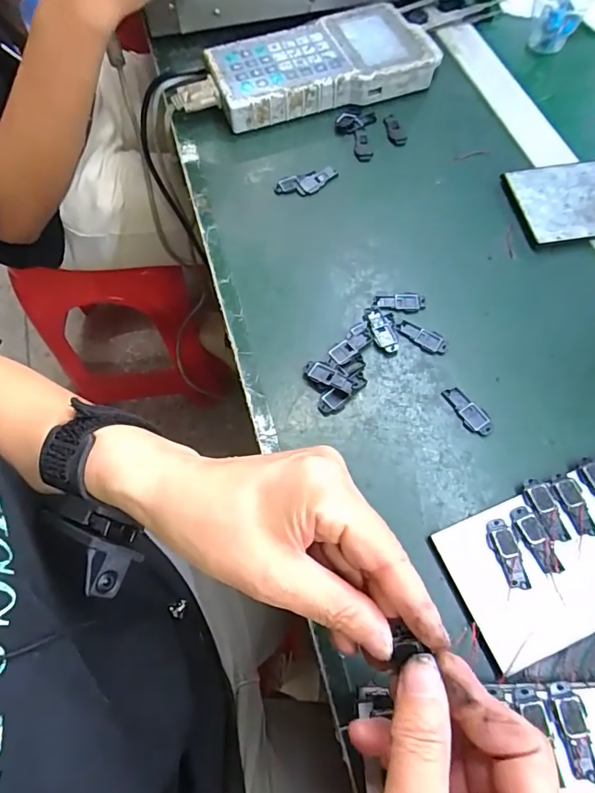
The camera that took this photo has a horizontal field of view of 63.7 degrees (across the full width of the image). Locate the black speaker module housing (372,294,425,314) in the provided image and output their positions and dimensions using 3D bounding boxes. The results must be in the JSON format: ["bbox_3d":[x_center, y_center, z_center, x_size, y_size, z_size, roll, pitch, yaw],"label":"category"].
[{"bbox_3d":[0.077,-0.071,0.365,0.040,0.004,0.017,2,65,3],"label":"black speaker module housing"}]

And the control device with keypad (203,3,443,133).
[{"bbox_3d":[0.028,-0.324,0.469,0.223,0.033,0.103,-21,66,-7],"label":"control device with keypad"}]

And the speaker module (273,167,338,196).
[{"bbox_3d":[0.008,-0.189,0.423,0.056,0.006,0.021,-14,65,-4],"label":"speaker module"}]

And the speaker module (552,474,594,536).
[{"bbox_3d":[0.169,0.065,0.290,0.014,0.004,0.037,-12,65,-3],"label":"speaker module"}]

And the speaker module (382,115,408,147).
[{"bbox_3d":[0.091,-0.249,0.449,0.016,0.004,0.036,-12,65,-3],"label":"speaker module"}]

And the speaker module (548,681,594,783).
[{"bbox_3d":[0.133,0.160,0.229,0.016,0.004,0.039,-3,65,1],"label":"speaker module"}]

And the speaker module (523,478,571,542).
[{"bbox_3d":[0.151,0.068,0.290,0.014,0.004,0.038,-13,65,-4],"label":"speaker module"}]

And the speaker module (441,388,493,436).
[{"bbox_3d":[0.117,0.009,0.326,0.016,0.004,0.040,-32,68,-12],"label":"speaker module"}]

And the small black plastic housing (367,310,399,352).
[{"bbox_3d":[0.062,-0.049,0.353,0.013,0.004,0.037,-19,66,-6],"label":"small black plastic housing"}]

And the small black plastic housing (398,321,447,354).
[{"bbox_3d":[0.093,-0.045,0.352,0.037,0.004,0.015,34,71,17],"label":"small black plastic housing"}]

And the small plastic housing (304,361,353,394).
[{"bbox_3d":[0.022,-0.013,0.337,0.036,0.006,0.014,28,69,14],"label":"small plastic housing"}]

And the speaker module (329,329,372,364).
[{"bbox_3d":[0.039,-0.038,0.347,0.035,0.004,0.014,-39,69,-15],"label":"speaker module"}]

